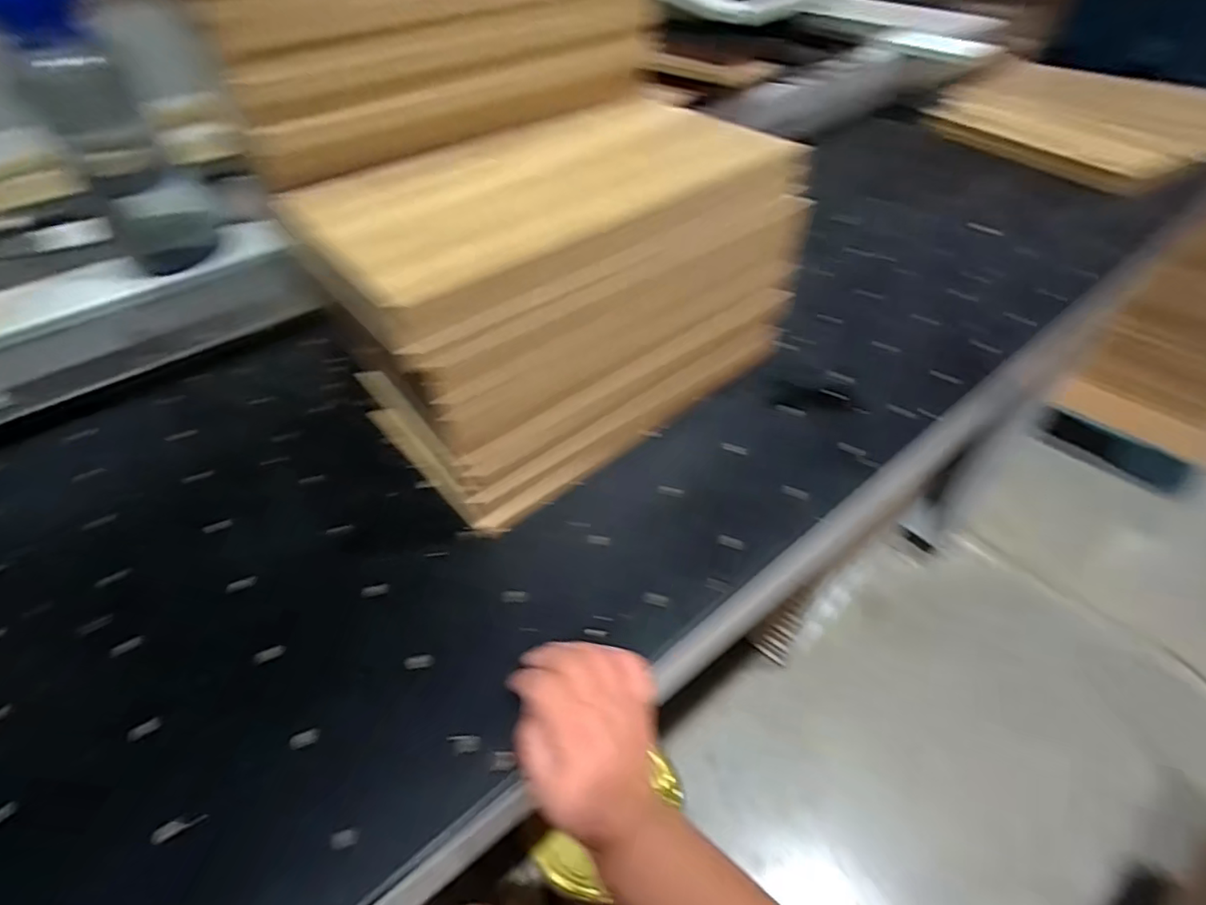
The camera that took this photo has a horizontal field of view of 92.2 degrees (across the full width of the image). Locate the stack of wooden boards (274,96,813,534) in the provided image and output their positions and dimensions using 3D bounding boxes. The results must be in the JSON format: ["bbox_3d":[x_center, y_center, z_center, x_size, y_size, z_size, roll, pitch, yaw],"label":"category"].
[{"bbox_3d":[-0.033,-0.148,0.537,0.366,0.230,0.229,-31,52,-24],"label":"stack of wooden boards"}]

